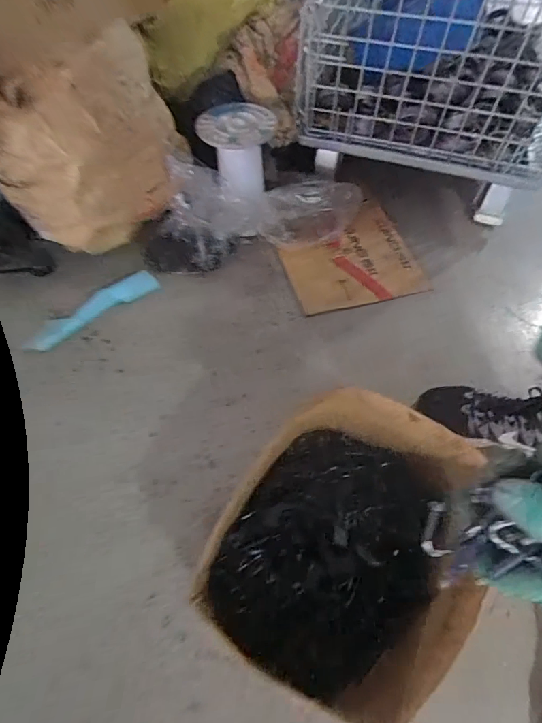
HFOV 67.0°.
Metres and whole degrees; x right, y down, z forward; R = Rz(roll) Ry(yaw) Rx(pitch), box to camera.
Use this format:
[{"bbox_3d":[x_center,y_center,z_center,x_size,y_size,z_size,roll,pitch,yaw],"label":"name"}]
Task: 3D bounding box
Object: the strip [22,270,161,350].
[{"bbox_3d":[-0.372,-0.111,0.860,0.286,0.015,0.064,-38,66,-24],"label":"strip"}]

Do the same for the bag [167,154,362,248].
[{"bbox_3d":[0.011,-0.362,0.948,0.469,0.174,0.144,-13,59,-11],"label":"bag"}]

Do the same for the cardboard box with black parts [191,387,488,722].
[{"bbox_3d":[0.086,0.232,0.561,0.271,0.181,0.332,20,58,10],"label":"cardboard box with black parts"}]

